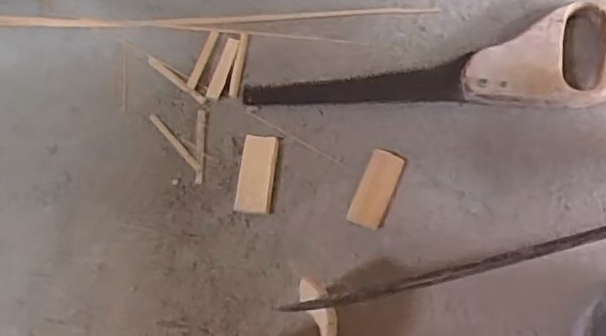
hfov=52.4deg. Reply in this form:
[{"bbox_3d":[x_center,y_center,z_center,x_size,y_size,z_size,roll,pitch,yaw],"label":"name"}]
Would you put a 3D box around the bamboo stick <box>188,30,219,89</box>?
[{"bbox_3d":[-0.085,-0.092,0.521,0.008,0.006,0.058,17,65,6],"label":"bamboo stick"}]

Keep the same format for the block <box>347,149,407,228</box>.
[{"bbox_3d":[0.057,0.015,0.474,0.026,0.005,0.064,22,66,8],"label":"block"}]

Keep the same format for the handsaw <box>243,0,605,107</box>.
[{"bbox_3d":[0.130,-0.069,0.502,0.333,0.025,0.094,-15,66,-9],"label":"handsaw"}]

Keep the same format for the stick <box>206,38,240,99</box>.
[{"bbox_3d":[-0.066,-0.084,0.513,0.012,0.004,0.059,15,65,5],"label":"stick"}]

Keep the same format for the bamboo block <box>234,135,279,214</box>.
[{"bbox_3d":[-0.036,0.003,0.476,0.027,0.008,0.064,6,65,1],"label":"bamboo block"}]

